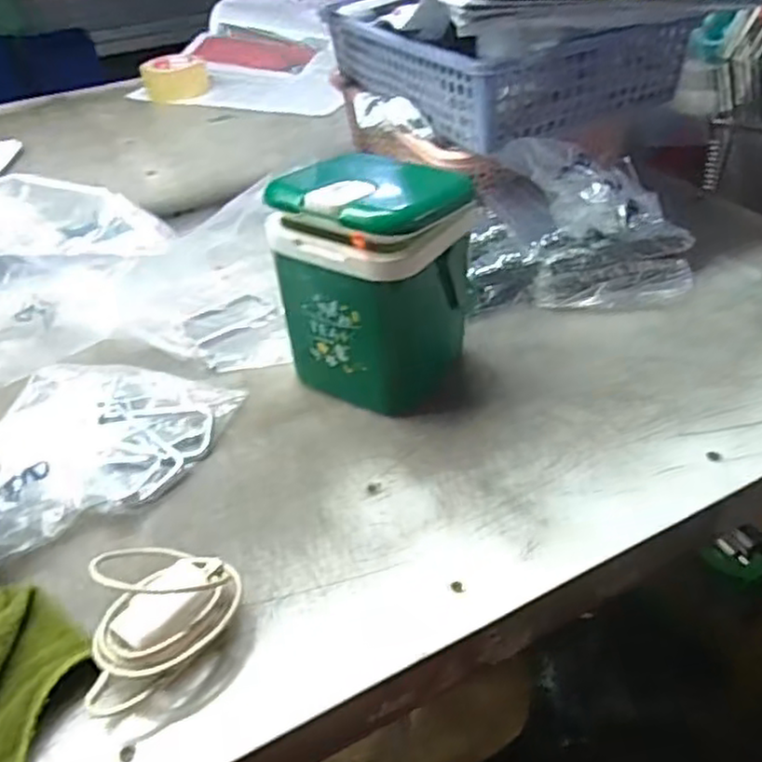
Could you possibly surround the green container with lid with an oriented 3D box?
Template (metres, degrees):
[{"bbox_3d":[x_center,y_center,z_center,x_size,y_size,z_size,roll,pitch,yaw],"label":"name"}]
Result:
[{"bbox_3d":[-0.007,-0.069,0.508,0.120,0.165,0.100,16,44,23],"label":"green container with lid"}]

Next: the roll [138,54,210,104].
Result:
[{"bbox_3d":[-0.348,-0.514,1.179,0.106,0.053,0.103,-12,40,-8],"label":"roll"}]

